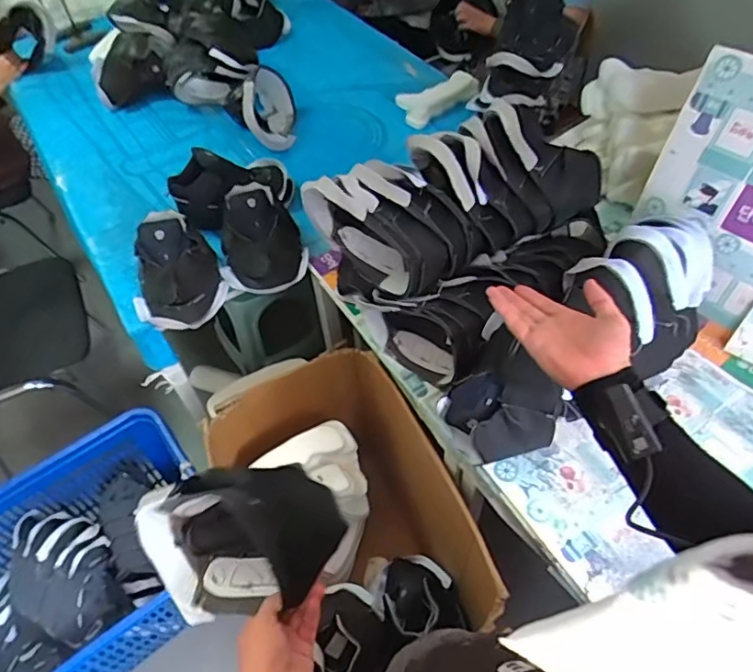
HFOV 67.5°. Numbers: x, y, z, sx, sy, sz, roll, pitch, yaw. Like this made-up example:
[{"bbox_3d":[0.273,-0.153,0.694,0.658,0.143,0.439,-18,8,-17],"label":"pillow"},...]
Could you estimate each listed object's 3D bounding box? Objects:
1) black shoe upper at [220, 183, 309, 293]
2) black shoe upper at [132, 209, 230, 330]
[{"bbox_3d":[-0.264,-0.219,1.284,0.194,0.148,0.208,-9,52,-4],"label":"black shoe upper"},{"bbox_3d":[-0.442,-0.146,1.214,0.193,0.152,0.209,-21,54,-13],"label":"black shoe upper"}]

